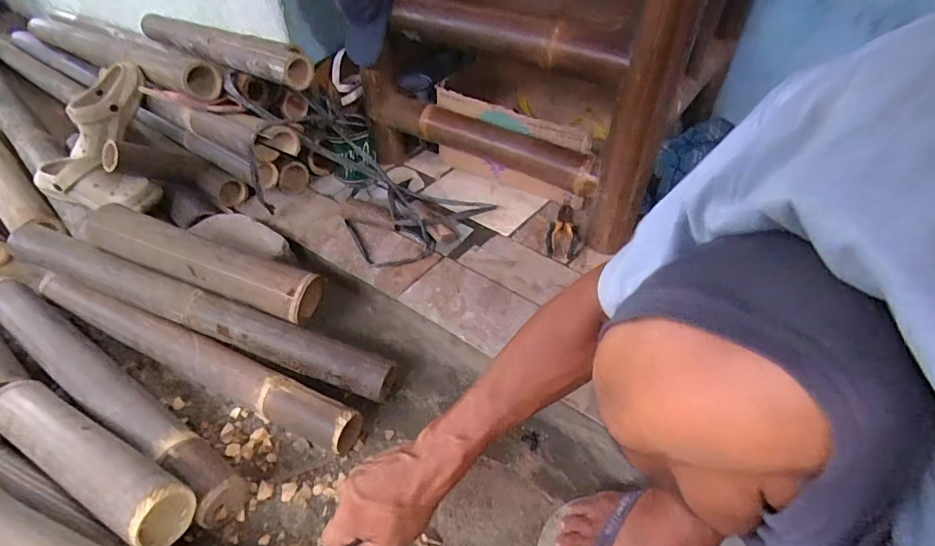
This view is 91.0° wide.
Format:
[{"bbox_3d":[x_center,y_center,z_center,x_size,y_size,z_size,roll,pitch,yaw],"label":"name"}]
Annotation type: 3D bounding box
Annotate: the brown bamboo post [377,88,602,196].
[{"bbox_3d":[0.029,-0.256,0.883,0.473,0.060,0.057,25,48,23],"label":"brown bamboo post"}]

